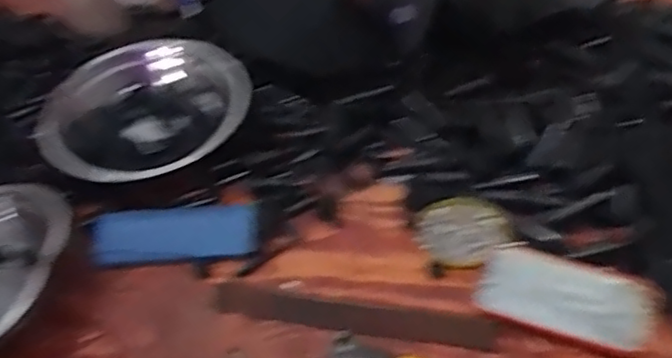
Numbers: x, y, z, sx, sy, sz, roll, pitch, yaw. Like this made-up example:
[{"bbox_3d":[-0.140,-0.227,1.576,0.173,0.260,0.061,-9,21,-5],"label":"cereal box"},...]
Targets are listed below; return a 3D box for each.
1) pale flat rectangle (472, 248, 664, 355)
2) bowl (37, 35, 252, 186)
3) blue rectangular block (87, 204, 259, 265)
[{"bbox_3d":[0.209,0.106,0.596,0.150,0.012,0.083,15,48,20],"label":"pale flat rectangle"},{"bbox_3d":[-0.225,-0.071,0.775,0.237,0.076,0.237,-3,45,3],"label":"bowl"},{"bbox_3d":[-0.169,0.060,0.687,0.172,0.022,0.062,-4,45,3],"label":"blue rectangular block"}]

